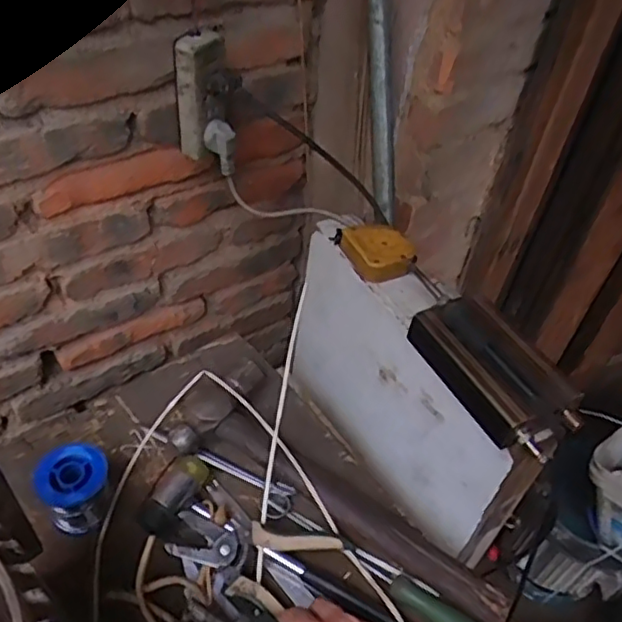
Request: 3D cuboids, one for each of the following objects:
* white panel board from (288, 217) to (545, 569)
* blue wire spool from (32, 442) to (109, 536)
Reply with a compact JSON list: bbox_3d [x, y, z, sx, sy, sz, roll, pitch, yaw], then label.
[{"bbox_3d":[0.098,0.095,0.734,0.072,0.255,0.360,-24,53,-26],"label":"white panel board"},{"bbox_3d":[-0.222,0.165,0.591,0.060,0.062,0.061,3,46,-3],"label":"blue wire spool"}]

